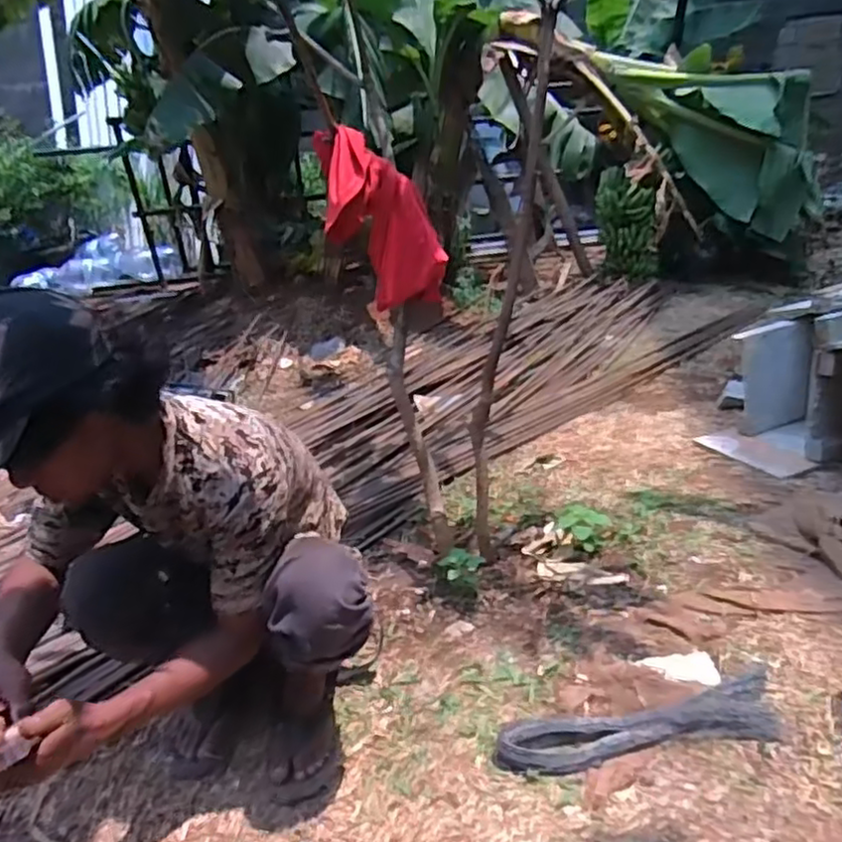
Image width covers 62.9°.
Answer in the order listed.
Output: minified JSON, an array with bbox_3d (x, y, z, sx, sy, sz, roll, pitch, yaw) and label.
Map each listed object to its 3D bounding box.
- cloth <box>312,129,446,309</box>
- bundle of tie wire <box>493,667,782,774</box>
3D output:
[{"bbox_3d":[-0.077,-0.372,1.307,0.184,0.370,0.118,-32,29,3],"label":"cloth"},{"bbox_3d":[0.347,0.461,1.054,0.471,0.083,0.109,-9,22,-7],"label":"bundle of tie wire"}]

